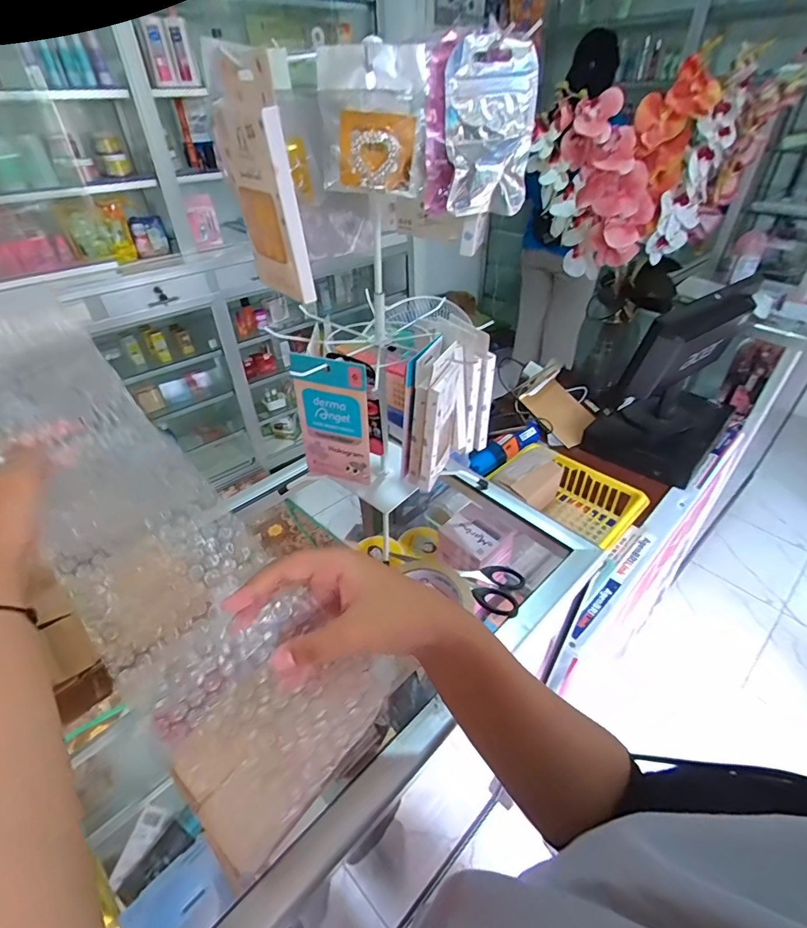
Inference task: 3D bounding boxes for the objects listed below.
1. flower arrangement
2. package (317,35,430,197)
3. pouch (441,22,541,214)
[{"bbox_3d":[0.488,-0.579,0.920,0.434,0.335,0.215,8,41,11],"label":"flower arrangement"},{"bbox_3d":[-0.017,-0.201,0.268,0.061,0.070,0.018,-3,40,-2],"label":"package"},{"bbox_3d":[0.056,-0.219,0.300,0.058,0.094,0.012,-7,36,-6],"label":"pouch"}]

